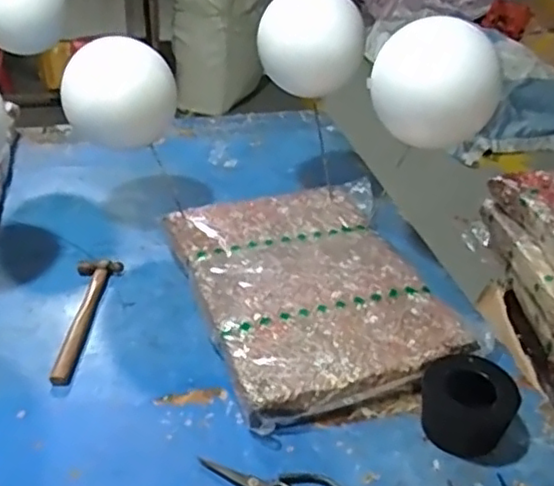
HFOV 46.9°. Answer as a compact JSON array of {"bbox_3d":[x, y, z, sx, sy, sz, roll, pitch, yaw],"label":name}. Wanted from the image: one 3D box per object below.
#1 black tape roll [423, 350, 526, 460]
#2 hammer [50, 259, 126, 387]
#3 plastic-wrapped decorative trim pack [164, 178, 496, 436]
[{"bbox_3d":[0.247,0.207,0.827,0.111,0.086,0.102,2,32,-1],"label":"black tape roll"},{"bbox_3d":[-0.291,0.111,0.978,0.064,0.027,0.266,0,32,-4],"label":"hammer"},{"bbox_3d":[0.064,0.063,1.050,0.400,0.063,0.525,-9,34,-18],"label":"plastic-wrapped decorative trim pack"}]

